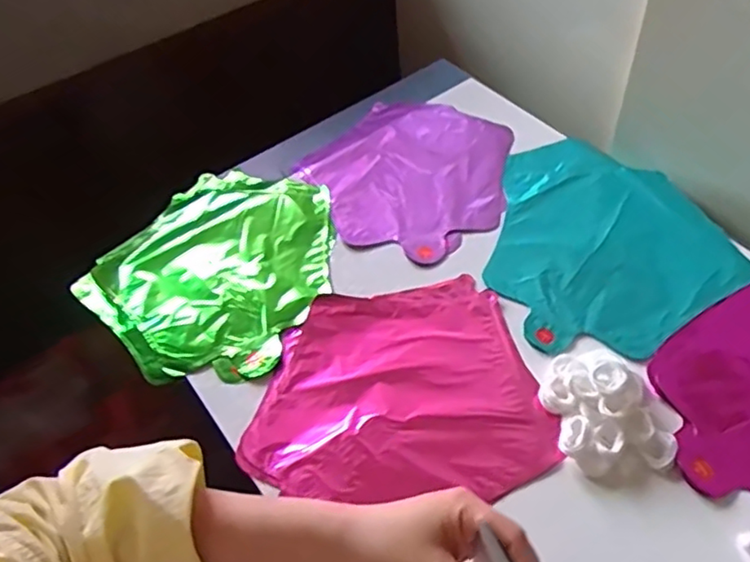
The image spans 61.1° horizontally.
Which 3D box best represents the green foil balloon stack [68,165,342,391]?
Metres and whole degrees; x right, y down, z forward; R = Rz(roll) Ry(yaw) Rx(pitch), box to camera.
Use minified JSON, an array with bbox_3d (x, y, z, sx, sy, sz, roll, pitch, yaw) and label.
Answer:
[{"bbox_3d":[-0.152,-0.017,0.633,0.228,0.023,0.244,24,58,23],"label":"green foil balloon stack"}]

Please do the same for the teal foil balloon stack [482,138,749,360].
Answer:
[{"bbox_3d":[0.208,-0.045,0.615,0.219,0.008,0.252,-19,52,-11],"label":"teal foil balloon stack"}]

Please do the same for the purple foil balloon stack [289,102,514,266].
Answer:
[{"bbox_3d":[0.039,-0.118,0.692,0.220,0.013,0.221,24,58,22],"label":"purple foil balloon stack"}]

